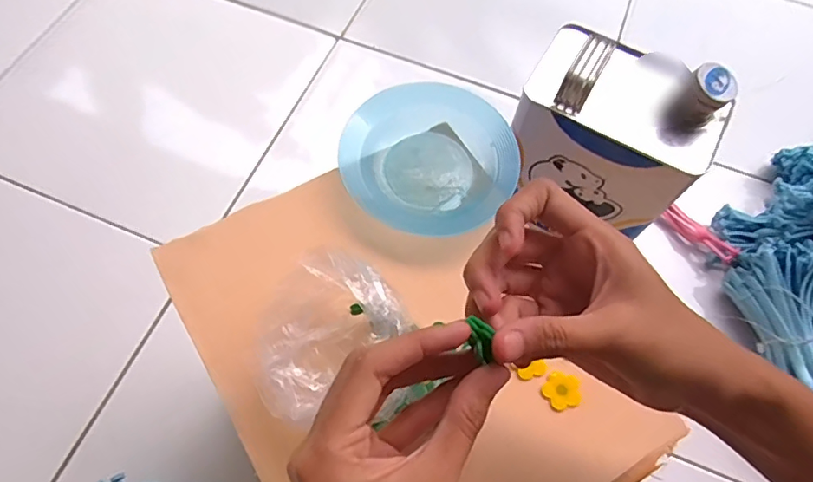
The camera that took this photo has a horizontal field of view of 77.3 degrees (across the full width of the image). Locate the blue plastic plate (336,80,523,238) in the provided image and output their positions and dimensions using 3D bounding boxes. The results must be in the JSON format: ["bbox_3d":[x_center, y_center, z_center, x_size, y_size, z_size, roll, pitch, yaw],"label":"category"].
[{"bbox_3d":[0.017,-0.061,0.380,0.123,0.023,0.122,1,65,-2],"label":"blue plastic plate"}]

